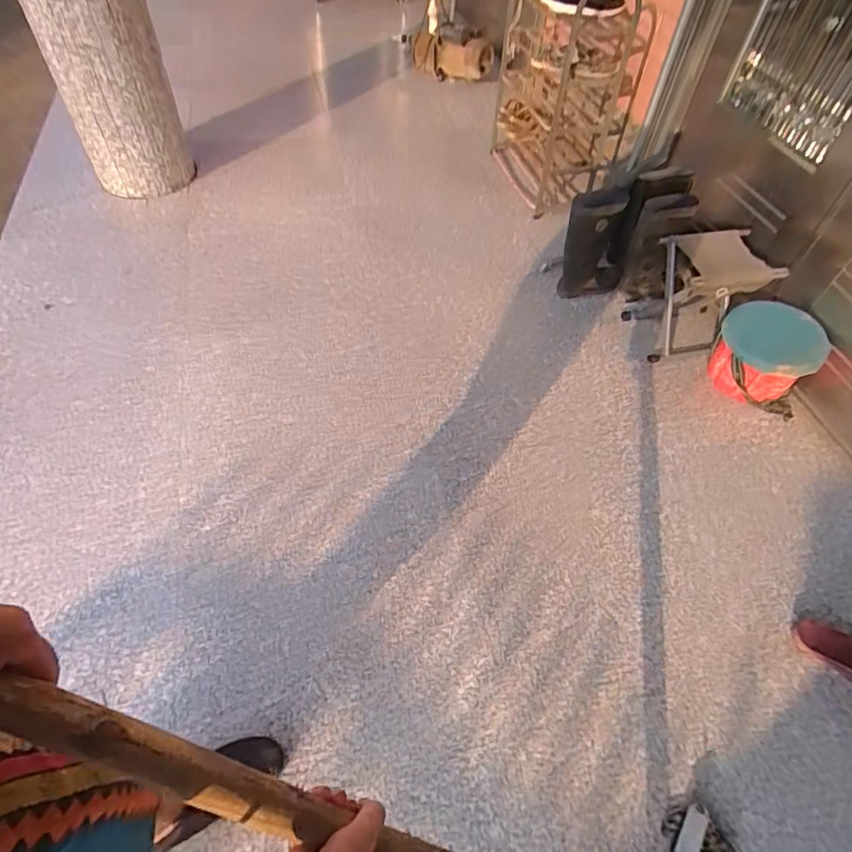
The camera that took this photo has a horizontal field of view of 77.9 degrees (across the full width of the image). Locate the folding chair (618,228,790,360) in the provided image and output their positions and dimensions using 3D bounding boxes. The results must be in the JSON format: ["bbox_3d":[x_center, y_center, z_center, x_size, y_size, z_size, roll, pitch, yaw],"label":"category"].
[{"bbox_3d":[0.781,-0.392,1.518,0.264,0.304,0.231,-9,53,-10],"label":"folding chair"}]

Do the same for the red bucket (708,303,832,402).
[{"bbox_3d":[0.926,-0.195,1.456,0.235,0.191,0.221,2,52,-2],"label":"red bucket"}]

